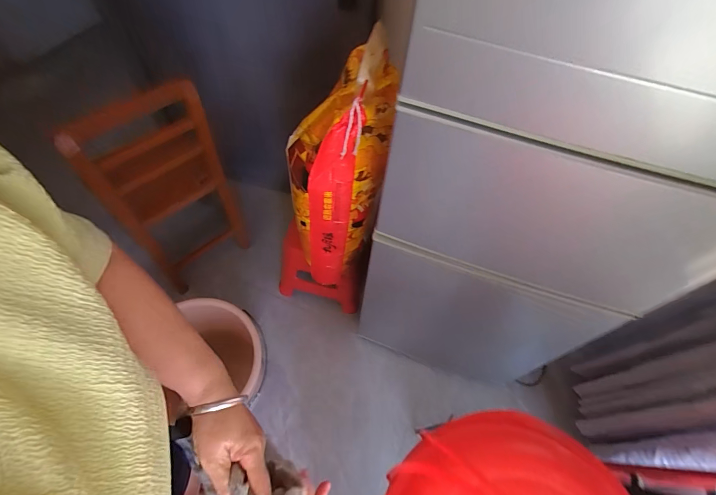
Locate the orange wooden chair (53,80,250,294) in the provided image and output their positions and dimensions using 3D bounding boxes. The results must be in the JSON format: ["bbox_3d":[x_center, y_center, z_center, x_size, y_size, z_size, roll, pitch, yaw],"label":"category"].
[{"bbox_3d":[-0.546,-0.146,1.088,0.337,0.769,0.203,-35,67,-22],"label":"orange wooden chair"}]

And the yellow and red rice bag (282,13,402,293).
[{"bbox_3d":[-0.040,-0.163,0.856,0.205,0.526,0.232,10,58,2],"label":"yellow and red rice bag"}]

